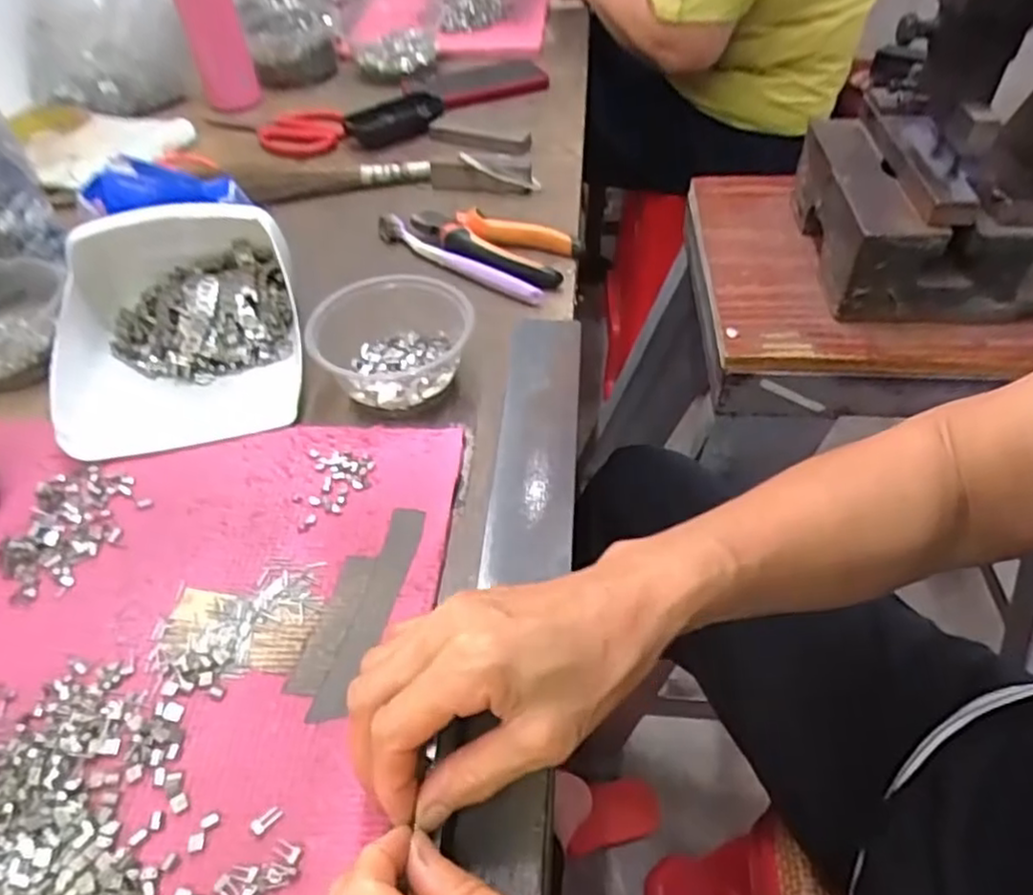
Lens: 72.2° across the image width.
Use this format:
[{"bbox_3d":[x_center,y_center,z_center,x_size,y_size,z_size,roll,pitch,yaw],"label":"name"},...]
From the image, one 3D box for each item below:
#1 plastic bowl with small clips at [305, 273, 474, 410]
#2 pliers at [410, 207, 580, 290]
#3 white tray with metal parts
[{"bbox_3d":[-0.084,-0.079,0.480,0.102,0.054,0.103,-1,48,1],"label":"plastic bowl with small clips"},{"bbox_3d":[-0.026,-0.171,0.589,0.145,0.019,0.069,17,50,16],"label":"pliers"},{"bbox_3d":[-0.233,-0.093,0.482,0.160,0.077,0.179,-13,49,-11],"label":"white tray with metal parts"}]

